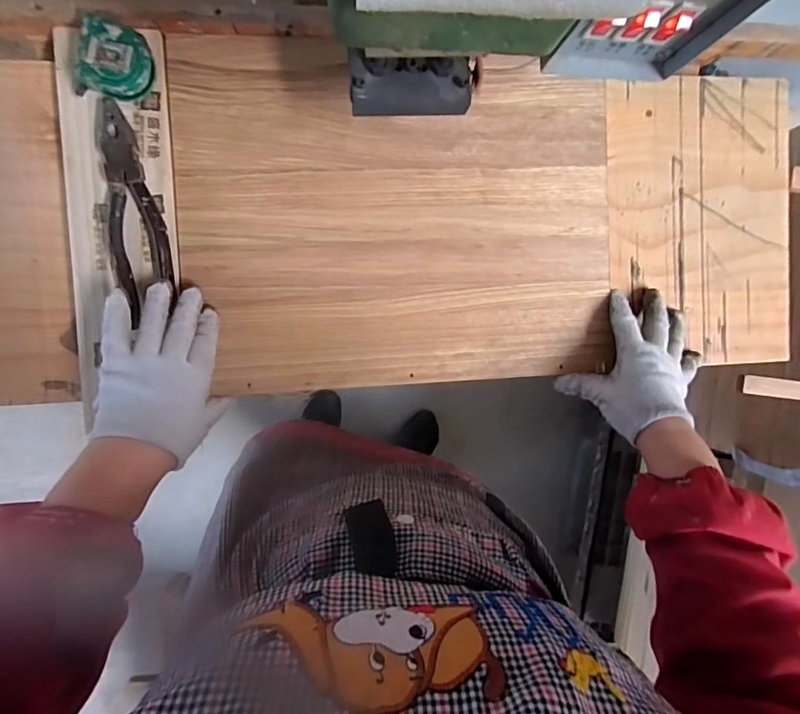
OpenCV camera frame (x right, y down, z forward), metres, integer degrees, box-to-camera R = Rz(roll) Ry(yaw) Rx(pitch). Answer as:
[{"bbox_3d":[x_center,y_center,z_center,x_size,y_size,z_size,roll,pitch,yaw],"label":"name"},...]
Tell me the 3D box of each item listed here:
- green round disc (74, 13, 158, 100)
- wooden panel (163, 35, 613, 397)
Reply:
[{"bbox_3d":[-0.248,-0.256,0.407,0.055,0.030,0.059,0,93,-8],"label":"green round disc"},{"bbox_3d":[0.004,-0.134,0.460,0.421,0.012,0.322,-2,93,-8],"label":"wooden panel"}]

